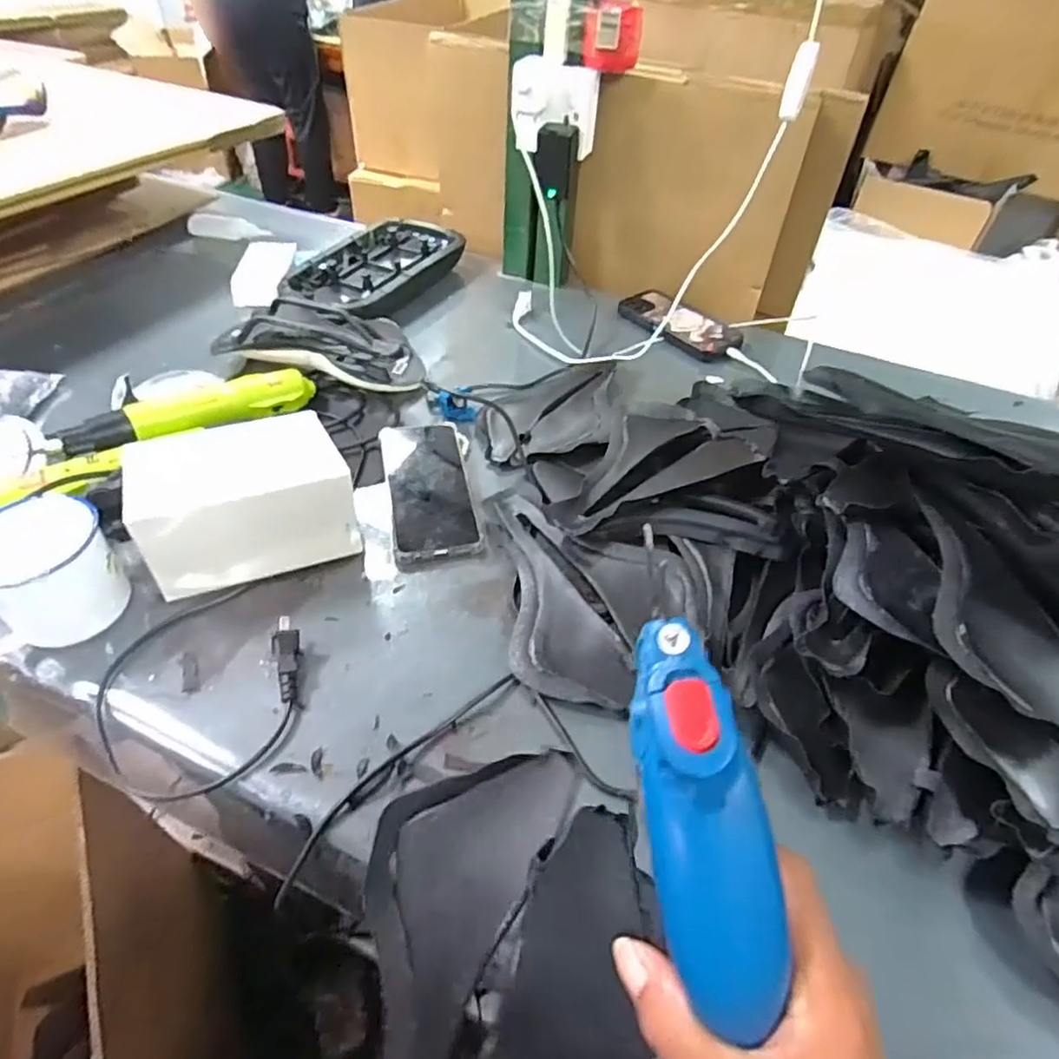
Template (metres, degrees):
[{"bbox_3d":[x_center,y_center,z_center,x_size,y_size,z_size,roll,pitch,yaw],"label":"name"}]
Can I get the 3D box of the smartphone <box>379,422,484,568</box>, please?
[{"bbox_3d":[-0.096,-0.045,0.617,0.078,0.016,0.185,-7,47,-12],"label":"smartphone"}]

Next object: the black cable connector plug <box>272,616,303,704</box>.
[{"bbox_3d":[-0.176,0.094,0.469,0.018,0.011,0.064,-8,65,-13],"label":"black cable connector plug"}]

